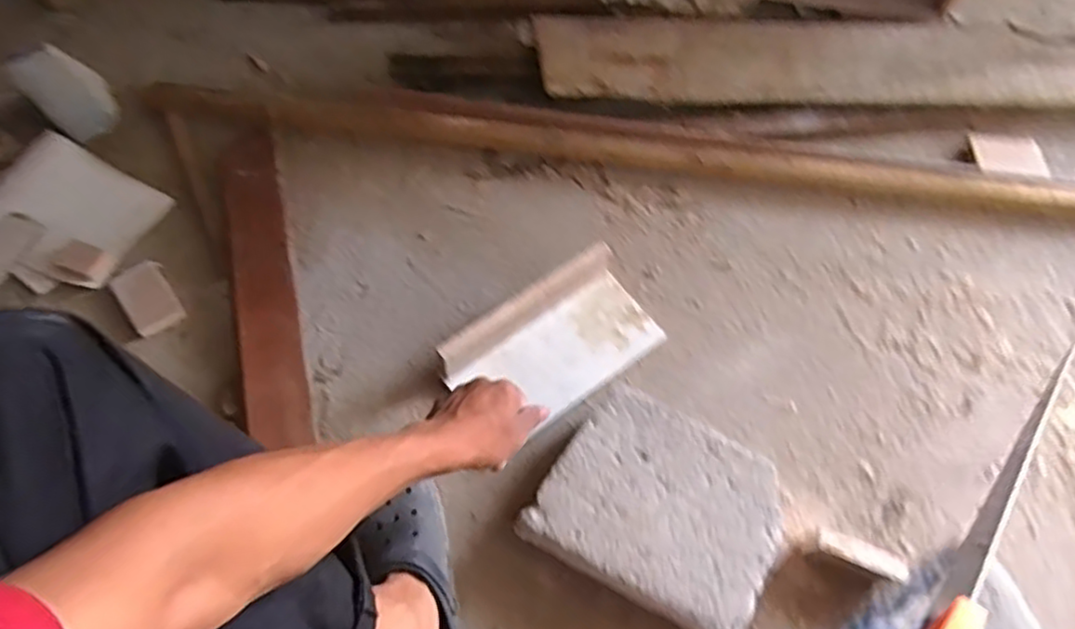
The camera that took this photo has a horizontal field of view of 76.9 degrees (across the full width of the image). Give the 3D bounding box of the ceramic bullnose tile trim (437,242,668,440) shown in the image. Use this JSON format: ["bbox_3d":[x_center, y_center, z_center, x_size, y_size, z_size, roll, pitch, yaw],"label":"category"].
[{"bbox_3d":[0.026,0.036,0.857,0.269,0.072,0.140,-34,69,-18],"label":"ceramic bullnose tile trim"}]

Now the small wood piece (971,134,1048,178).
[{"bbox_3d":[0.750,-0.253,1.075,0.101,0.008,0.090,4,62,-1],"label":"small wood piece"}]

